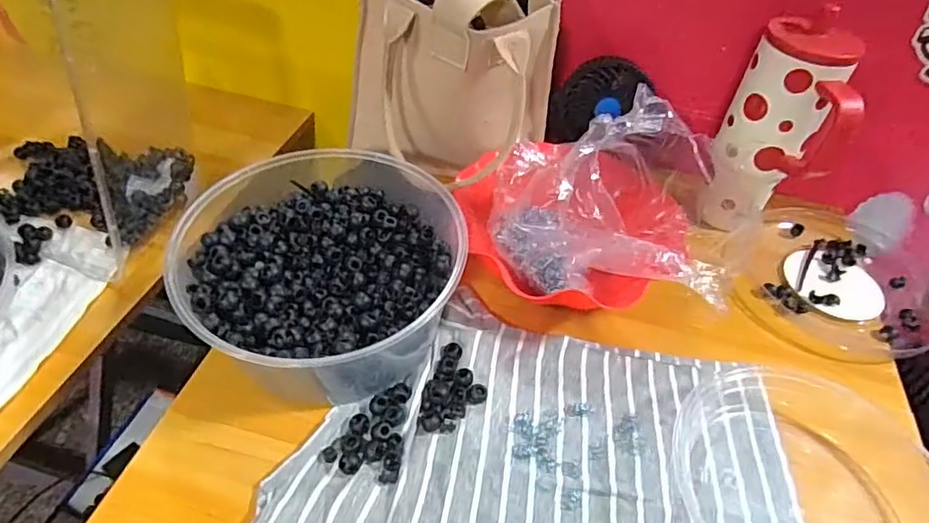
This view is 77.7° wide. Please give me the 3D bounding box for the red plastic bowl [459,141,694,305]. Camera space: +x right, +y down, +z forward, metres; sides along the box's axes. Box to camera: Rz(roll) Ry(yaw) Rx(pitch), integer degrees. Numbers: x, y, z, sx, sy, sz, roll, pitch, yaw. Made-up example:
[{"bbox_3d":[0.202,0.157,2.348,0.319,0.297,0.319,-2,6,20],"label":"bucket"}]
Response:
[{"bbox_3d":[0.110,-0.038,0.581,0.209,0.091,0.209,4,45,-4],"label":"red plastic bowl"}]

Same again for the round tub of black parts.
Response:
[{"bbox_3d":[-0.117,0.013,0.484,0.220,0.100,0.222,4,45,-4],"label":"round tub of black parts"}]

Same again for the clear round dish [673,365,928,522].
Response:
[{"bbox_3d":[0.259,0.166,0.425,0.191,0.033,0.196,22,47,15],"label":"clear round dish"}]

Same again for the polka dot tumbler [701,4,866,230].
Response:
[{"bbox_3d":[0.305,-0.122,0.571,0.090,0.195,0.095,14,45,7],"label":"polka dot tumbler"}]

